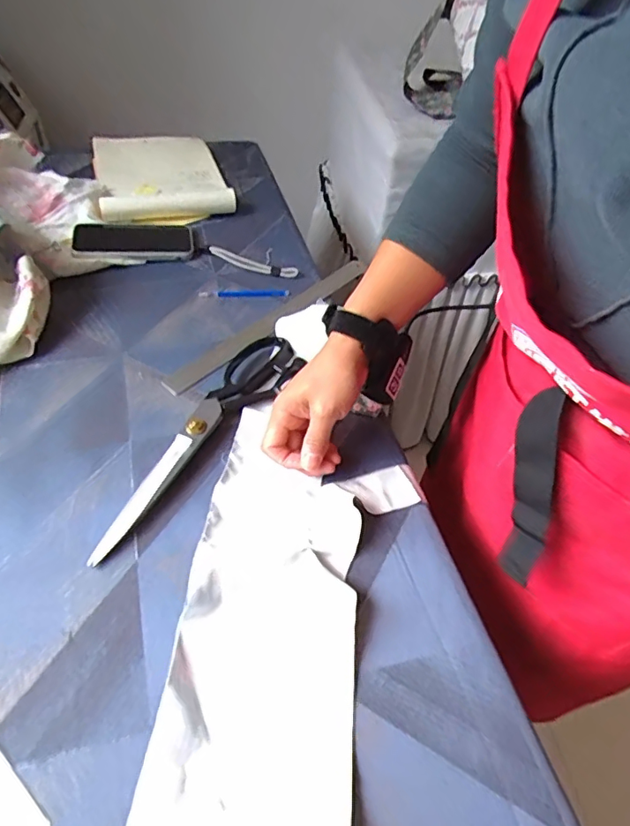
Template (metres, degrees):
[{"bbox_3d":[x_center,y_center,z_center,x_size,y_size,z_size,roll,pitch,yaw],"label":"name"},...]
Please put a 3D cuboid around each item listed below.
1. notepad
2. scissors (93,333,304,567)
[{"bbox_3d":[-0.251,-0.394,0.834,0.187,0.024,0.296,-12,52,-15],"label":"notepad"},{"bbox_3d":[-0.109,0.016,0.505,0.061,0.019,0.293,27,52,17],"label":"scissors"}]

